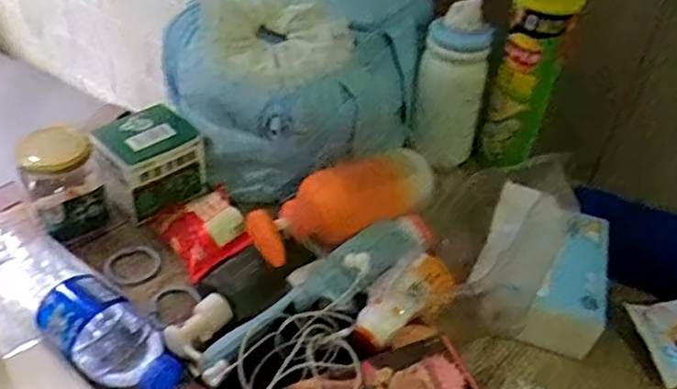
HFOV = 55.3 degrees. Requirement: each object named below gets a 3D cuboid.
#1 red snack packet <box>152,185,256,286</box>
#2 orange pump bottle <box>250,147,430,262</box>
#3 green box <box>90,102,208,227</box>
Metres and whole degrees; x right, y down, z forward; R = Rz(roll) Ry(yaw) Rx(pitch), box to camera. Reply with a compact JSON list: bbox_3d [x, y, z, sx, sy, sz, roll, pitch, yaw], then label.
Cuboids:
[{"bbox_3d":[-0.130,0.032,0.619,0.074,0.015,0.104,-37,49,-7],"label":"red snack packet"},{"bbox_3d":[0.014,0.008,0.616,0.201,0.051,0.067,-26,49,-32],"label":"orange pump bottle"},{"bbox_3d":[-0.194,-0.032,0.663,0.081,0.073,0.096,35,48,30],"label":"green box"}]

